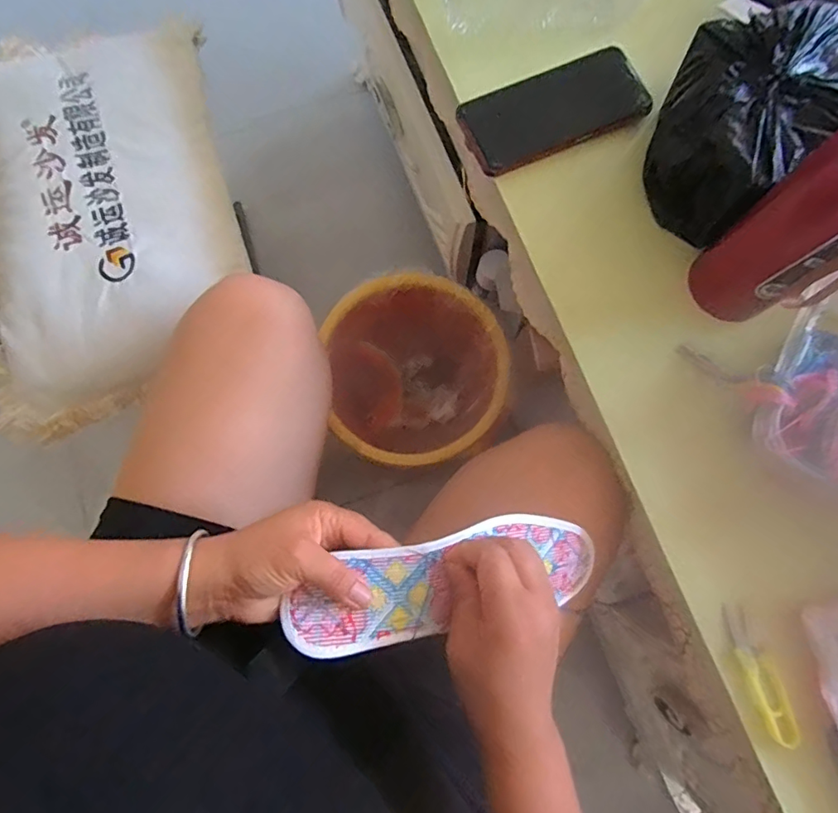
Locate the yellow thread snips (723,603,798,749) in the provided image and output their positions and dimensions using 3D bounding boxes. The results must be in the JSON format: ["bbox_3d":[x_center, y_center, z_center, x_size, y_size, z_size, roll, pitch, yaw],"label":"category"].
[{"bbox_3d":[0.241,0.189,0.350,0.020,0.004,0.092,-20,80,14],"label":"yellow thread snips"}]

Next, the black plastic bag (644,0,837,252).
[{"bbox_3d":[0.254,-0.232,0.400,0.158,0.090,0.125,-41,81,-7],"label":"black plastic bag"}]

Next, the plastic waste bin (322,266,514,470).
[{"bbox_3d":[-0.008,-0.032,0.721,0.232,0.199,0.239,0,78,1],"label":"plastic waste bin"}]

